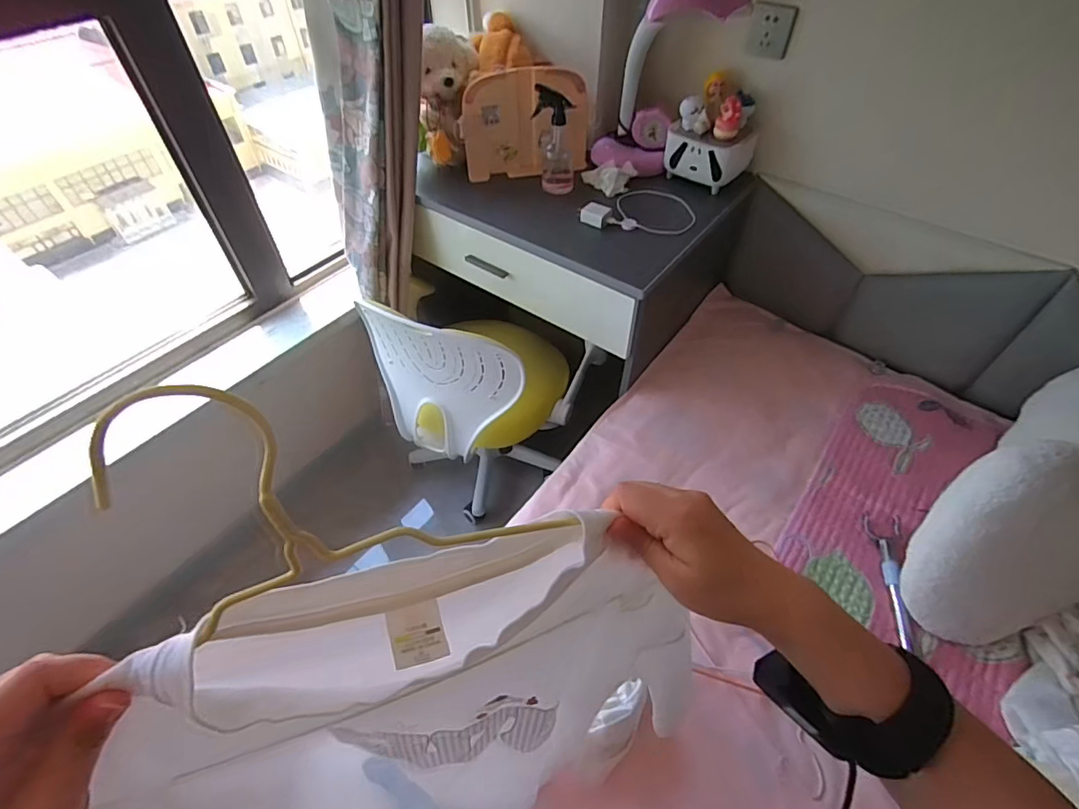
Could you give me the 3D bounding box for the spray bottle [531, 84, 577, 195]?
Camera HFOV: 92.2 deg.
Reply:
[{"bbox_3d":[0.033,-0.565,1.118,0.089,0.197,0.059,2,50,2],"label":"spray bottle"}]

